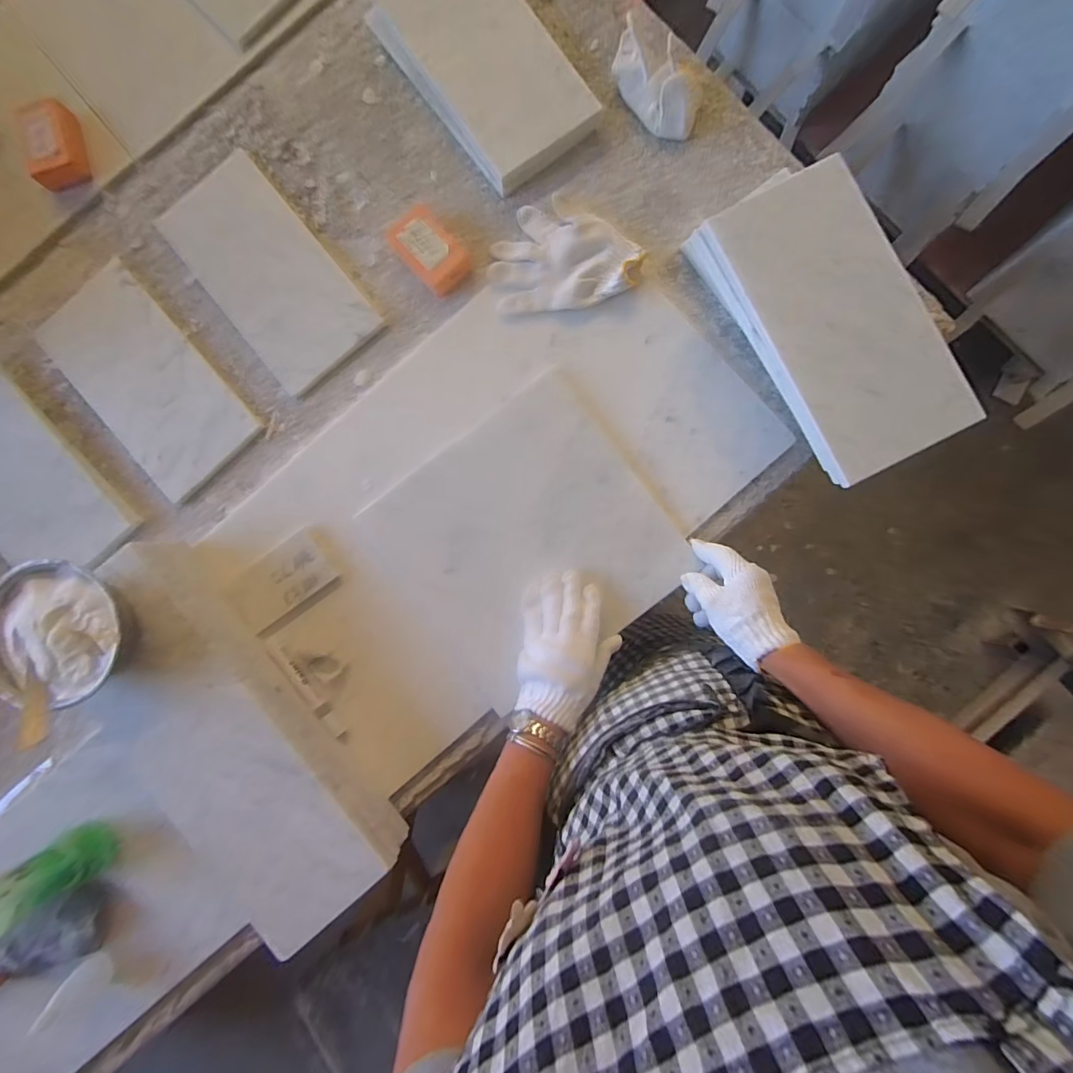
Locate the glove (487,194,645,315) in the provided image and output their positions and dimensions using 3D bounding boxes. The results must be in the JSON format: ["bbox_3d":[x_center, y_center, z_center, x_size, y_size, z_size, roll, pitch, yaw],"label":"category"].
[{"bbox_3d":[0.031,-0.347,0.580,0.175,0.026,0.138,-16,86,1],"label":"glove"}]

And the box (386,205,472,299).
[{"bbox_3d":[-0.132,-0.355,0.581,0.063,0.028,0.100,-41,86,-1],"label":"box"}]

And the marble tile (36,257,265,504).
[{"bbox_3d":[-0.504,-0.199,0.610,0.155,0.009,0.290,-41,93,-5],"label":"marble tile"}]

